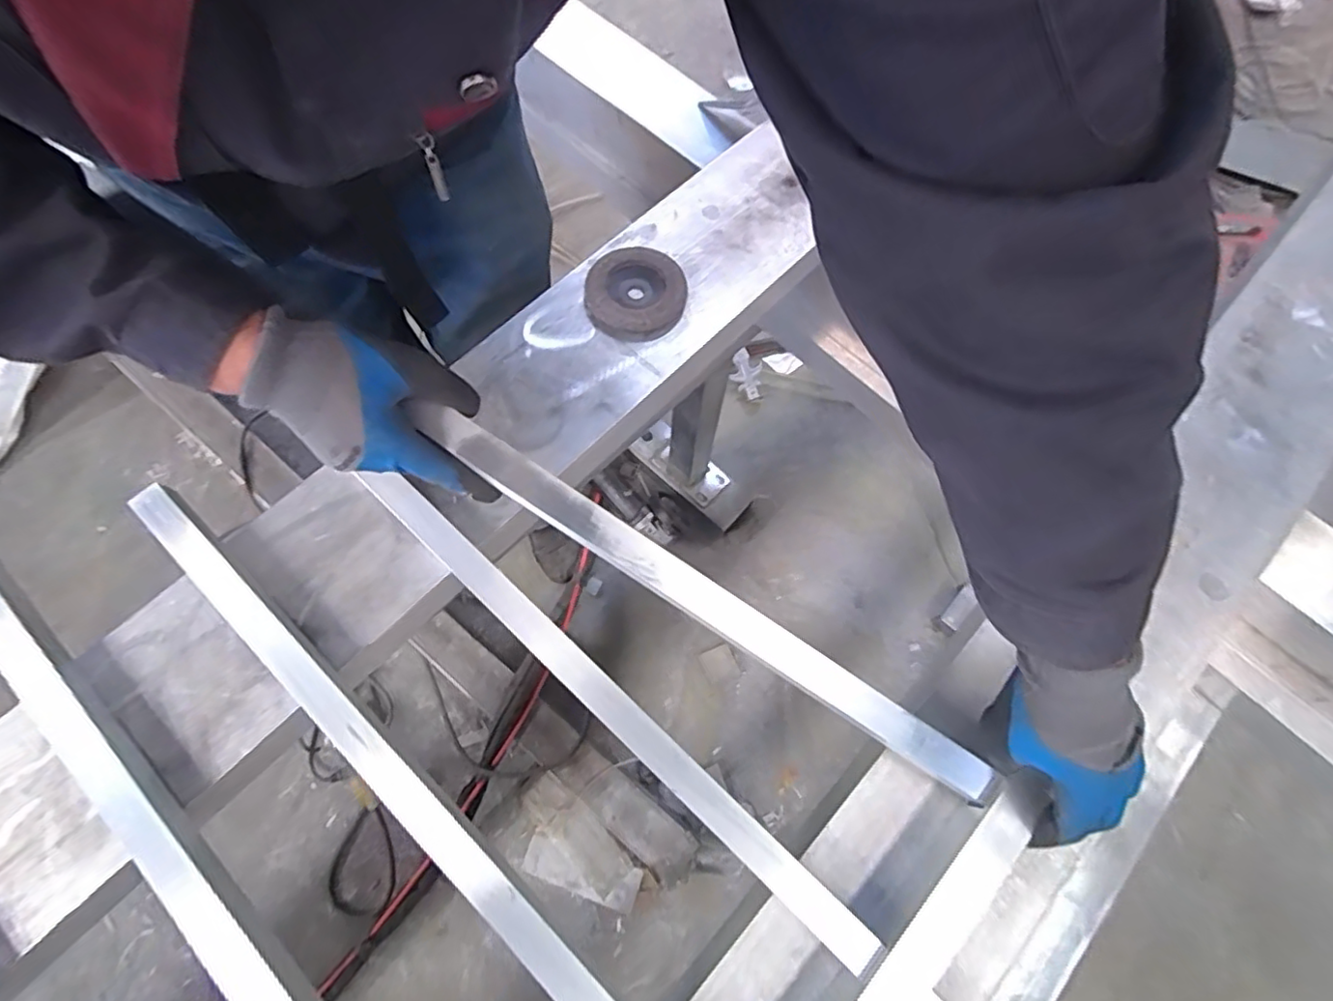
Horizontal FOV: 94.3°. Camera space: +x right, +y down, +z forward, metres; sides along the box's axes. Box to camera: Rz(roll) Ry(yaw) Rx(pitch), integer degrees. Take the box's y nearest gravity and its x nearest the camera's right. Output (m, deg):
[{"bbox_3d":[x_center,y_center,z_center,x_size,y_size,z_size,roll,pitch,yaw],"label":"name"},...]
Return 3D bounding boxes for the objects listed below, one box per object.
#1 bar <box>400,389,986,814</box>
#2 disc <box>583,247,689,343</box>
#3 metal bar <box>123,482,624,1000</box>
[{"bbox_3d":[0.031,0.069,0.421,0.455,0.015,0.025,34,72,-1],"label":"bar"},{"bbox_3d":[-0.029,-0.199,0.599,0.097,0.017,0.095,1,70,-2],"label":"disc"},{"bbox_3d":[-0.192,0.197,0.440,0.607,0.035,0.029,41,74,12],"label":"metal bar"}]

